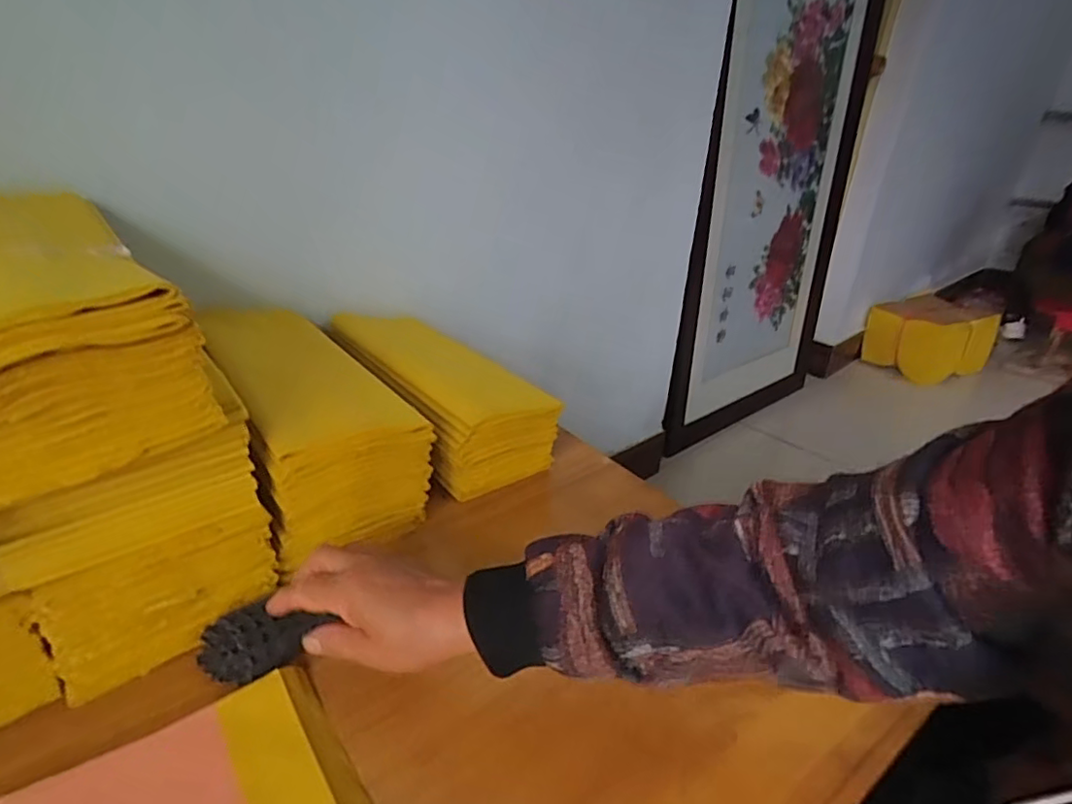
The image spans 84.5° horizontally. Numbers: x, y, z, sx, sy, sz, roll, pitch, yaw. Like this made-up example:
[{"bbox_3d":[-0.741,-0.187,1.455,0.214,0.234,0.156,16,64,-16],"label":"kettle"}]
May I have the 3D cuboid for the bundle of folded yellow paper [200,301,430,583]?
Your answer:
[{"bbox_3d":[-0.215,0.027,0.574,0.142,0.135,0.225,-17,33,-34],"label":"bundle of folded yellow paper"}]

